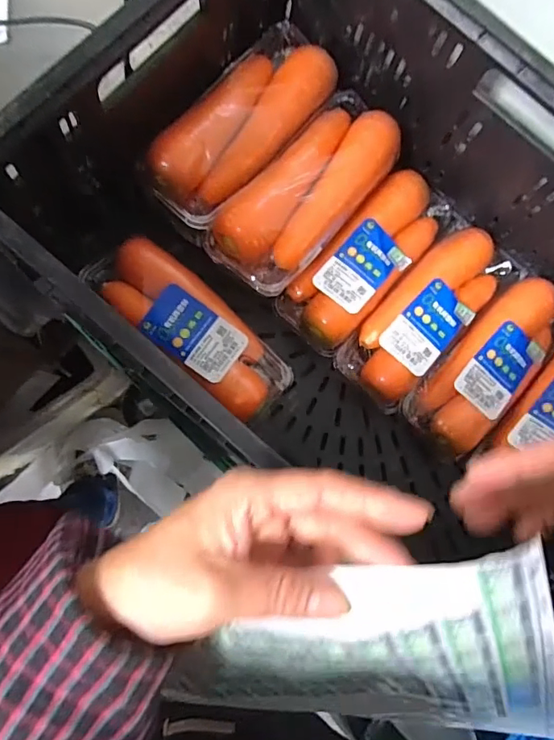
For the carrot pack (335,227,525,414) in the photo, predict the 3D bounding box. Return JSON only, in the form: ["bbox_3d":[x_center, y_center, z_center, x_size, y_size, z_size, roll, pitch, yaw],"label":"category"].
[{"bbox_3d":[0.168,-0.061,0.562,0.227,0.053,0.097,-44,88,-9],"label":"carrot pack"}]

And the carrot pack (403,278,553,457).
[{"bbox_3d":[0.241,-0.007,0.559,0.224,0.045,0.093,-43,88,-9],"label":"carrot pack"}]

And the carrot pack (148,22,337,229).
[{"bbox_3d":[-0.035,-0.254,0.513,0.093,0.056,0.234,37,81,1],"label":"carrot pack"}]

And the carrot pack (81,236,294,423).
[{"bbox_3d":[-0.085,-0.042,0.526,0.221,0.064,0.080,42,81,2],"label":"carrot pack"}]

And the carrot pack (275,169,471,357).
[{"bbox_3d":[0.102,-0.124,0.563,0.095,0.052,0.223,45,81,2],"label":"carrot pack"}]

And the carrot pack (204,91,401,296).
[{"bbox_3d":[0.033,-0.180,0.512,0.095,0.068,0.232,40,81,1],"label":"carrot pack"}]

